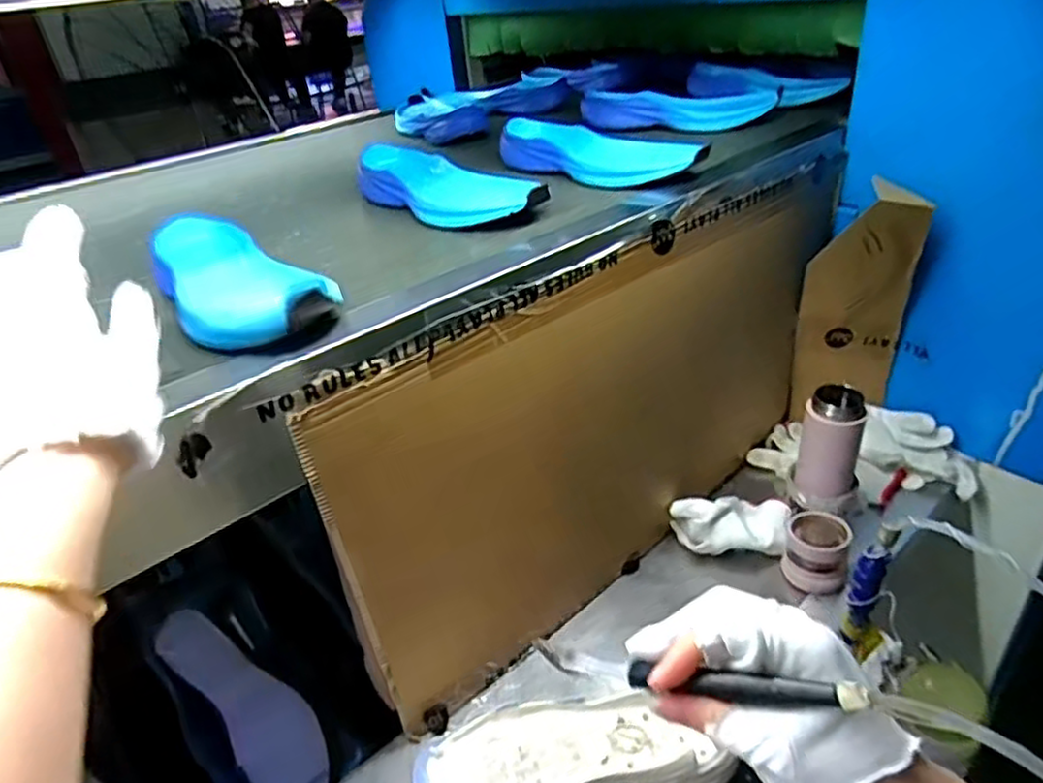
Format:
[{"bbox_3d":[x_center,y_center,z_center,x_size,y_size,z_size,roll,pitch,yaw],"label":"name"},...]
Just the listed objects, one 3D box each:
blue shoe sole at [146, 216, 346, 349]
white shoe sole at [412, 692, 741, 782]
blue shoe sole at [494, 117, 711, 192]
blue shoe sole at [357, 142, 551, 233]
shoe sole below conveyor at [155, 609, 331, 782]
[{"bbox_3d":[-0.230,-0.095,0.554,0.109,0.046,0.209,-25,38,-25],"label":"blue shoe sole"},{"bbox_3d":[0.044,0.333,0.628,0.271,0.022,0.098,-5,34,0],"label":"white shoe sole"},{"bbox_3d":[0.074,-0.269,0.773,0.082,0.033,0.260,-29,39,-29],"label":"blue shoe sole"},{"bbox_3d":[-0.084,-0.213,0.715,0.092,0.041,0.256,-28,39,-28],"label":"blue shoe sole"},{"bbox_3d":[-0.285,0.320,0.710,0.235,0.014,0.075,42,51,13],"label":"shoe sole below conveyor"}]

